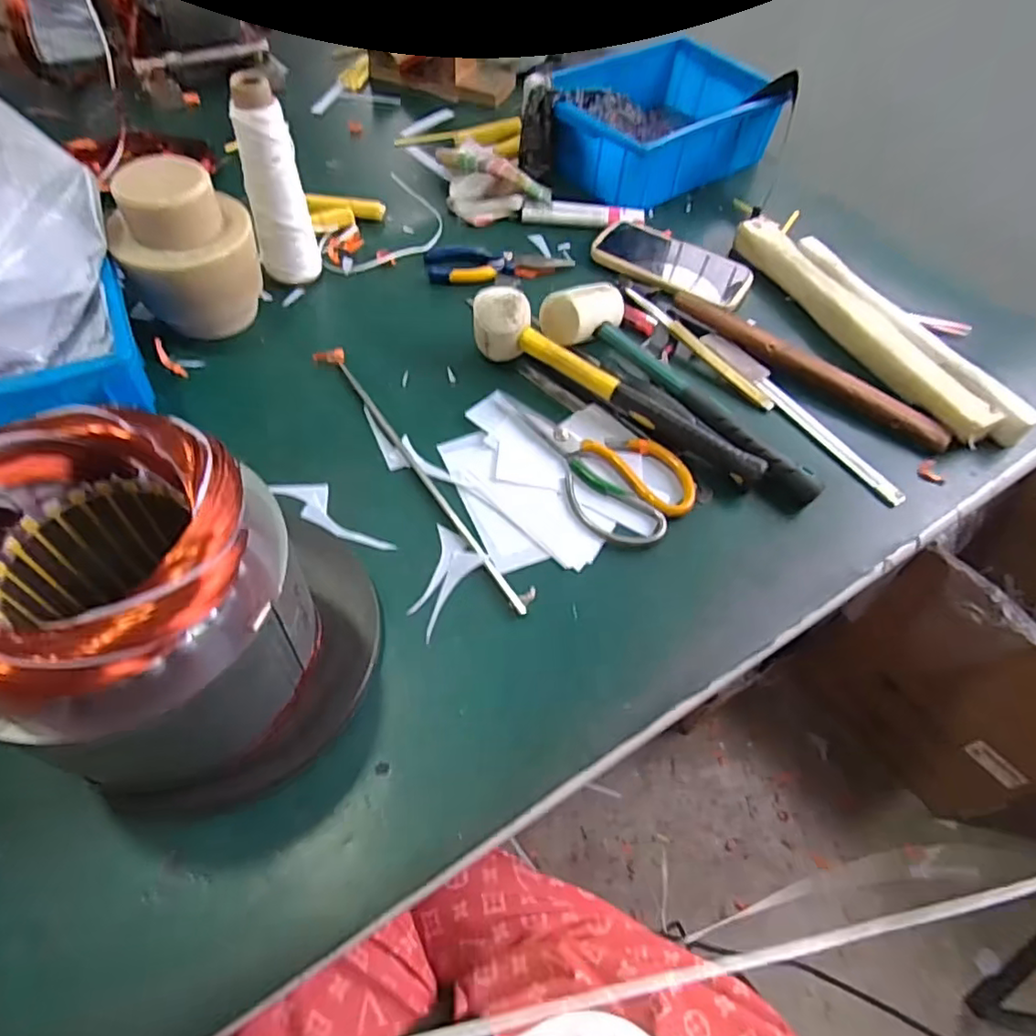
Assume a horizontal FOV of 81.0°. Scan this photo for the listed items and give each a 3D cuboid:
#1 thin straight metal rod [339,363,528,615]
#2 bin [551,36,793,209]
[{"bbox_3d":[-0.077,-0.036,0.485,0.007,0.008,0.286,-28,64,-20],"label":"thin straight metal rod"},{"bbox_3d":[0.178,-0.510,0.774,0.291,0.077,0.200,-33,65,-24],"label":"bin"}]

